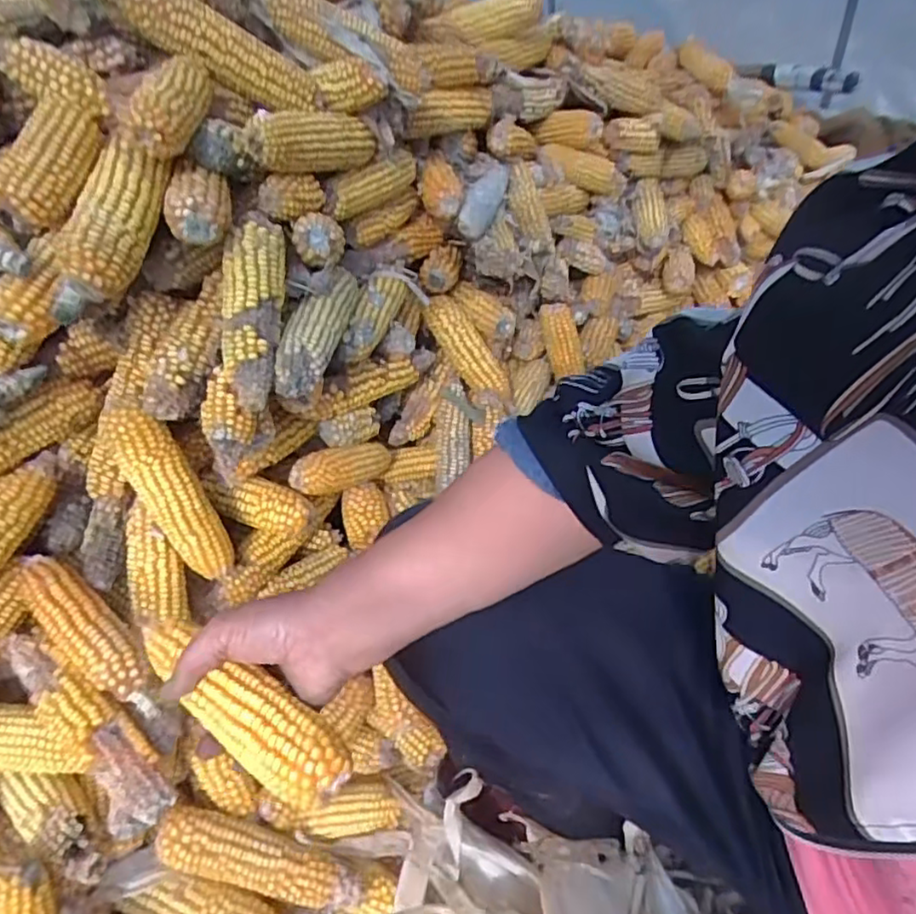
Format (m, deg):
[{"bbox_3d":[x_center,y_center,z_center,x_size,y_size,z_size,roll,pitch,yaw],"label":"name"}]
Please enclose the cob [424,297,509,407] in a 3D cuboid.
[{"bbox_3d":[0.013,-0.138,0.835,0.051,0.040,0.157,-35,88,-30],"label":"cob"}]

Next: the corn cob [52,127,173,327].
[{"bbox_3d":[-0.252,-0.167,0.469,0.044,0.035,0.148,8,68,6],"label":"corn cob"}]

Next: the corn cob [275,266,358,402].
[{"bbox_3d":[-0.128,-0.121,0.599,0.039,0.050,0.190,7,47,5],"label":"corn cob"}]

